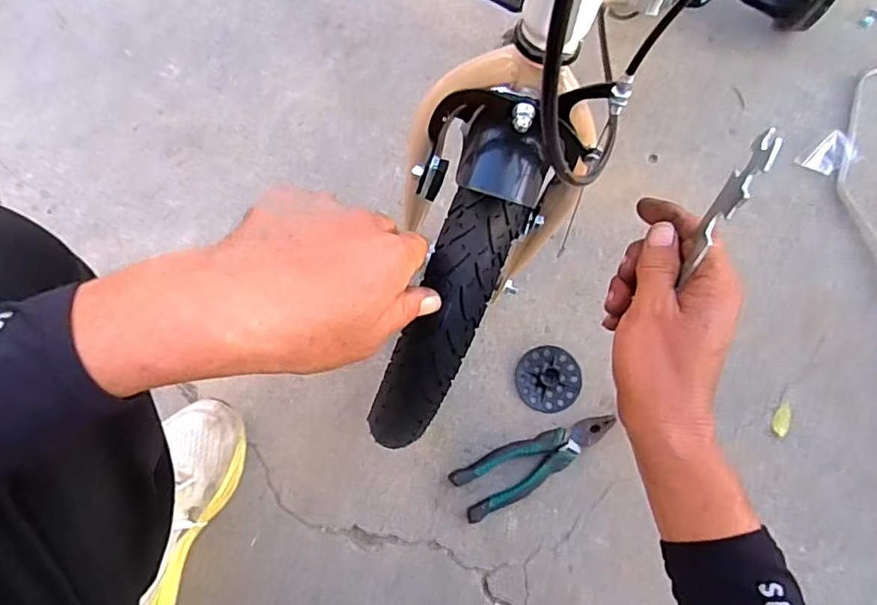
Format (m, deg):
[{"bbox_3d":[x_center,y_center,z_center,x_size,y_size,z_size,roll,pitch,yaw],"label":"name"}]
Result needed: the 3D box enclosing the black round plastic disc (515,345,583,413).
[{"bbox_3d":[0.127,0.088,0.660,0.072,0.010,0.073,0,72,2],"label":"black round plastic disc"}]

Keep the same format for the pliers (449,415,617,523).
[{"bbox_3d":[0.110,0.175,0.629,0.188,0.015,0.056,-25,73,-6],"label":"pliers"}]

